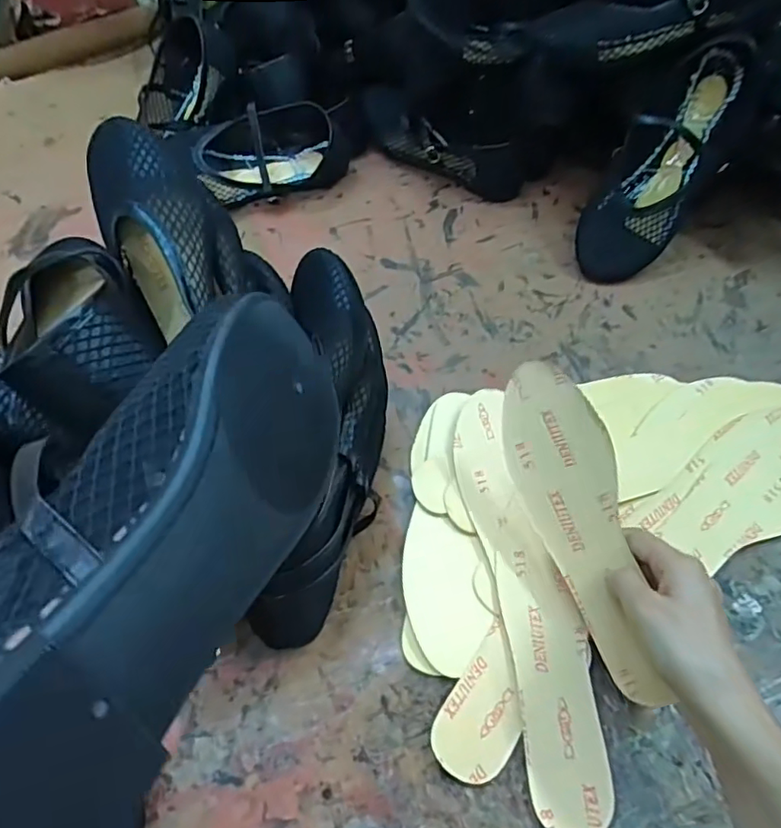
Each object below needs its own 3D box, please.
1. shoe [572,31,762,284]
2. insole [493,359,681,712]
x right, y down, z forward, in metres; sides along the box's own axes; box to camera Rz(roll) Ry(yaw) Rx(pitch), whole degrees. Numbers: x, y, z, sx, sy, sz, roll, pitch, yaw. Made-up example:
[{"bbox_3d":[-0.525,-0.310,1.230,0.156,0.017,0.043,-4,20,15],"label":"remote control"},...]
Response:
[{"bbox_3d":[0.270,-0.251,0.597,0.087,0.063,0.239,36,106,19],"label":"shoe"},{"bbox_3d":[0.129,0.076,0.418,0.073,0.007,0.229,-20,75,34],"label":"insole"}]

